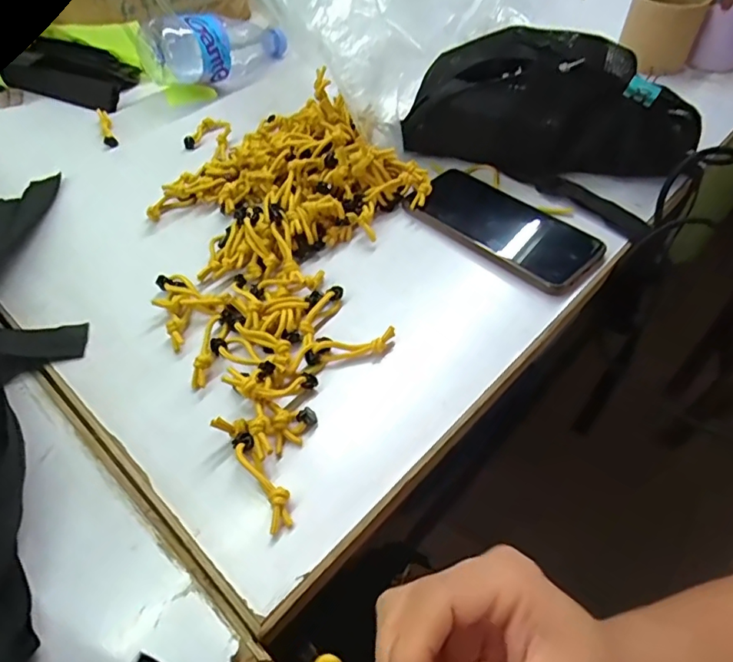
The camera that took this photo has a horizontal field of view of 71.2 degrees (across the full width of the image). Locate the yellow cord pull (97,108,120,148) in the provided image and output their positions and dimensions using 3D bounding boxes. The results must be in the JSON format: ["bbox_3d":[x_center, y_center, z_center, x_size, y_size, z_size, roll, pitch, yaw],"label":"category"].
[{"bbox_3d":[-0.276,-0.216,0.542,0.012,0.007,0.072,-21,53,-16],"label":"yellow cord pull"}]

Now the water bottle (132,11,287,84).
[{"bbox_3d":[-0.177,-0.336,0.613,0.073,0.076,0.184,28,38,22],"label":"water bottle"}]

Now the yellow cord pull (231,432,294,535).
[{"bbox_3d":[-0.059,0.081,0.286,0.016,0.012,0.061,-25,54,-18],"label":"yellow cord pull"}]

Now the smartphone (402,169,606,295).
[{"bbox_3d":[0.113,-0.094,0.435,0.081,0.009,0.167,-37,60,-27],"label":"smartphone"}]

